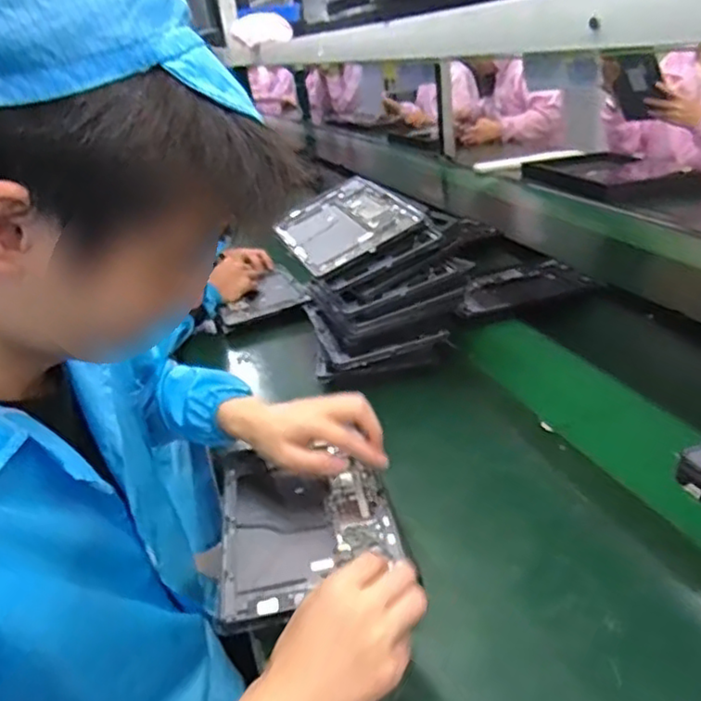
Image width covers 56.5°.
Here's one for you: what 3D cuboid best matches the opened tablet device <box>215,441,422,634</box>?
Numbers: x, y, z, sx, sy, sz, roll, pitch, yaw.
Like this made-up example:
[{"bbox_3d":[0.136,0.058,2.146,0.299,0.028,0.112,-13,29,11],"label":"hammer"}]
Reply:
[{"bbox_3d":[-0.042,0.170,0.661,0.176,0.021,0.235,-9,26,-4],"label":"opened tablet device"}]

